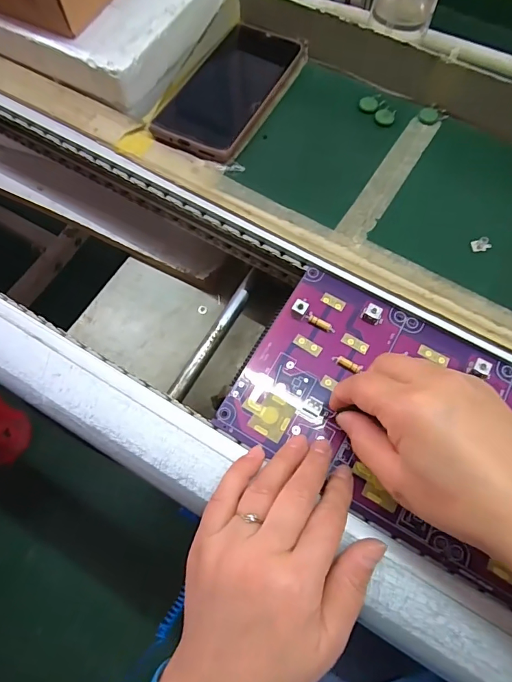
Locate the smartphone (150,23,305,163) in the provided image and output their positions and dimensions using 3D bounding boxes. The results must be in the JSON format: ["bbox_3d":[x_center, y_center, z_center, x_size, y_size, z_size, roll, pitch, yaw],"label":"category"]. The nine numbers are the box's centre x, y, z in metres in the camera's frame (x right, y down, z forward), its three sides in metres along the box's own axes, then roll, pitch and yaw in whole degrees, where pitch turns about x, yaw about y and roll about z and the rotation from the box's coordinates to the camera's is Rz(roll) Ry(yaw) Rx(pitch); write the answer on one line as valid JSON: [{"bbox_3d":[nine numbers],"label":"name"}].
[{"bbox_3d":[-0.023,-0.233,0.384,0.083,0.014,0.178,24,69,10],"label":"smartphone"}]

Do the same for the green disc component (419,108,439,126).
[{"bbox_3d":[0.155,-0.204,0.383,0.016,0.004,0.020,33,71,13],"label":"green disc component"}]

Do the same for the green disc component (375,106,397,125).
[{"bbox_3d":[0.116,-0.203,0.383,0.017,0.004,0.019,14,68,6],"label":"green disc component"}]

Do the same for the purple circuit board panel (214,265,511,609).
[{"bbox_3d":[0.221,0.102,0.272,0.486,0.013,0.159,24,69,9],"label":"purple circuit board panel"}]

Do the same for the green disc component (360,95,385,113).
[{"bbox_3d":[0.106,-0.219,0.390,0.027,0.004,0.018,-43,73,-16],"label":"green disc component"}]

